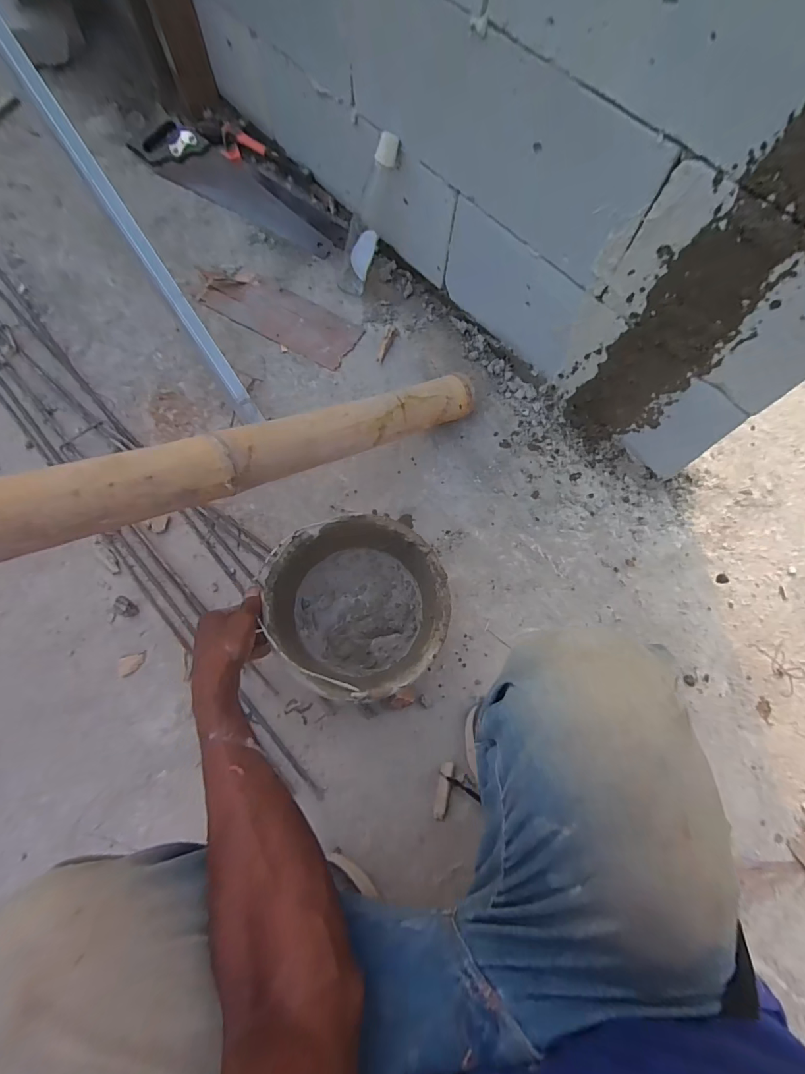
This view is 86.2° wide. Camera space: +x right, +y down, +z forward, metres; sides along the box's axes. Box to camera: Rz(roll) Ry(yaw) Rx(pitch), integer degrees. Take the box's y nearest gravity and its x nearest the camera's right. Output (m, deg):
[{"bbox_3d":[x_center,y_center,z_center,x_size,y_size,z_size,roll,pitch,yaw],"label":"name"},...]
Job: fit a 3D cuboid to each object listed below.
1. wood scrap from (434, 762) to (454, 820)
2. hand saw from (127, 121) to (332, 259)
[{"bbox_3d":[0.061,0.378,0.643,0.020,0.012,0.076,11,73,3],"label":"wood scrap"},{"bbox_3d":[-0.391,-0.826,1.005,0.552,0.046,0.123,29,74,8],"label":"hand saw"}]

